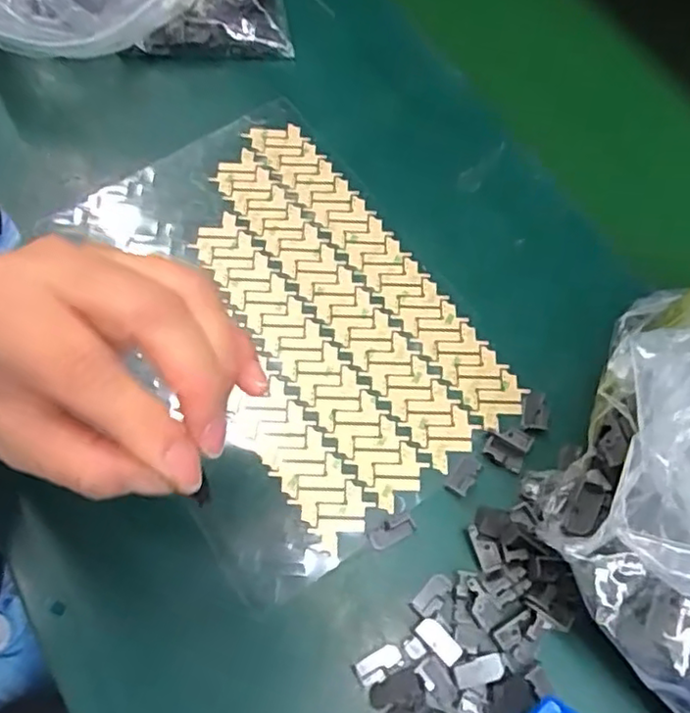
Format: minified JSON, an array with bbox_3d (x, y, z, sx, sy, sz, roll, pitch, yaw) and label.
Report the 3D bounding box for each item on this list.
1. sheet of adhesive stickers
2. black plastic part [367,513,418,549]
[{"bbox_3d":[-0.036,-0.024,0.347,0.162,0.004,0.244,-32,73,-14],"label":"sheet of adhesive stickers"},{"bbox_3d":[0.022,0.083,0.303,0.023,0.004,0.010,-26,70,-12],"label":"black plastic part"}]

